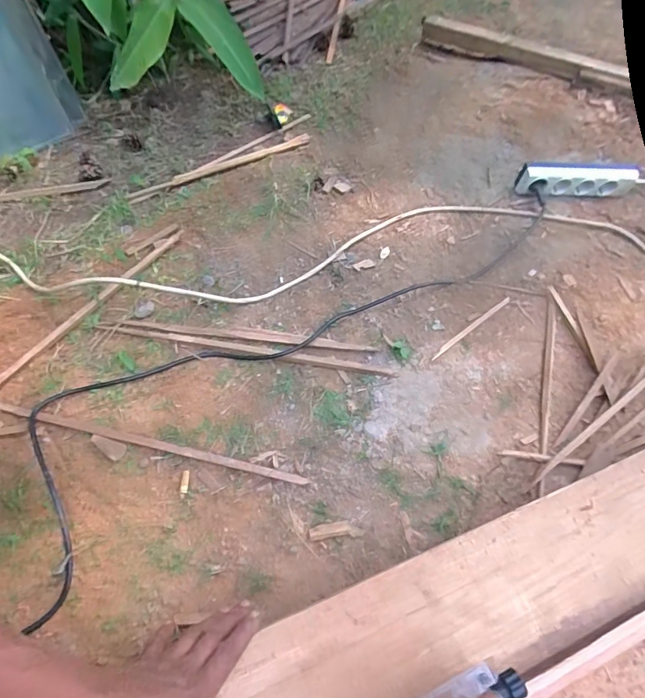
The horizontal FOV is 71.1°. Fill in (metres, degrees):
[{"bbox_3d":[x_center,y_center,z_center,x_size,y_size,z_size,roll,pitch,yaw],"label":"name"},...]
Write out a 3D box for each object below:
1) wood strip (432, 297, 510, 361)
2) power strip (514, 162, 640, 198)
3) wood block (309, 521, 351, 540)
[{"bbox_3d":[0.252,-0.036,0.764,0.196,0.004,0.011,-34,63,-21],"label":"wood strip"},{"bbox_3d":[0.542,-0.361,0.960,0.246,0.062,0.047,-3,56,-2],"label":"power strip"},{"bbox_3d":[0.010,0.229,0.570,0.052,0.004,0.017,-8,57,-6],"label":"wood block"}]

